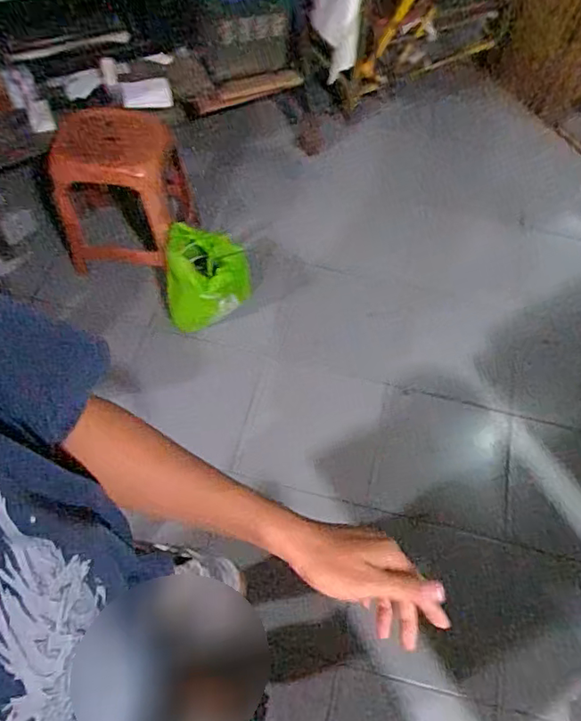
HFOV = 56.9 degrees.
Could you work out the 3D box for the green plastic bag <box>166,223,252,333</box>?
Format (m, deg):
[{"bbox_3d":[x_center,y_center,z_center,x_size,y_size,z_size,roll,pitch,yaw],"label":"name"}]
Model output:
[{"bbox_3d":[-0.272,-0.260,1.749,0.261,0.308,0.199,-9,63,-8],"label":"green plastic bag"}]

